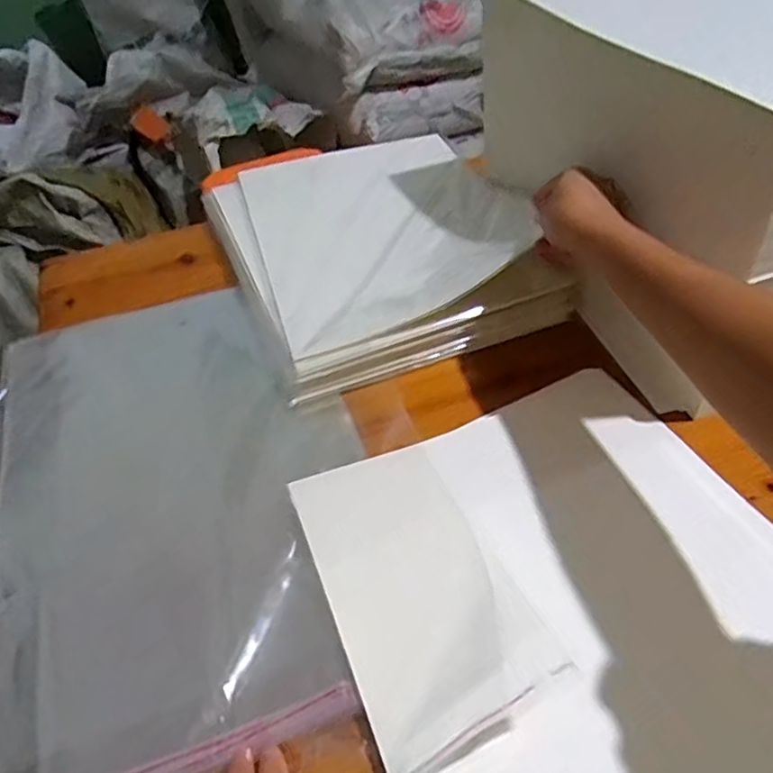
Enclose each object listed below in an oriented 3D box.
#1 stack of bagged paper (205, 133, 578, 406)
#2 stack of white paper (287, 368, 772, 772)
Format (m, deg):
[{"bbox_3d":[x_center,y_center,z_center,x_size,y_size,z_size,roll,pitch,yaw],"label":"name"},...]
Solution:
[{"bbox_3d":[-0.020,-0.178,0.684,0.287,0.068,0.437,-17,46,-13],"label":"stack of bagged paper"},{"bbox_3d":[0.130,0.155,0.375,0.290,0.014,0.373,-19,47,-15],"label":"stack of white paper"}]

